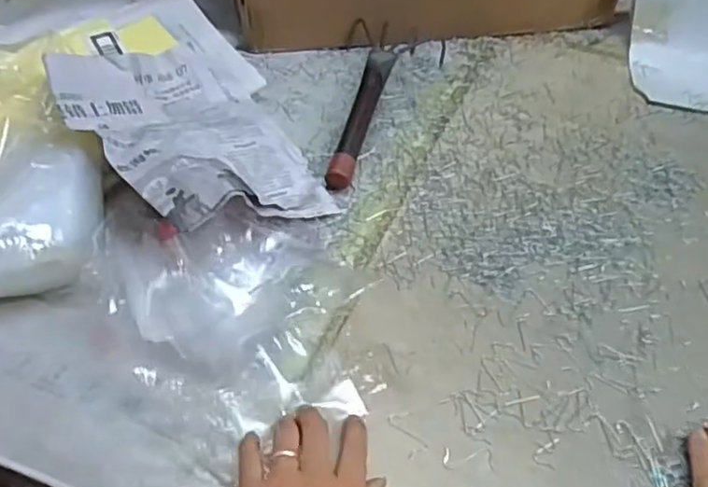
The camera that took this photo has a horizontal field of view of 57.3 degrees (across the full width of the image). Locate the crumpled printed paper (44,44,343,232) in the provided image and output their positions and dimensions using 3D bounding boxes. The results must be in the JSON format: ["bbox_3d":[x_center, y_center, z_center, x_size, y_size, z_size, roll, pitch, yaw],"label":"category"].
[{"bbox_3d":[-0.152,-0.107,0.623,0.194,0.044,0.268,-12,45,-42],"label":"crumpled printed paper"}]

